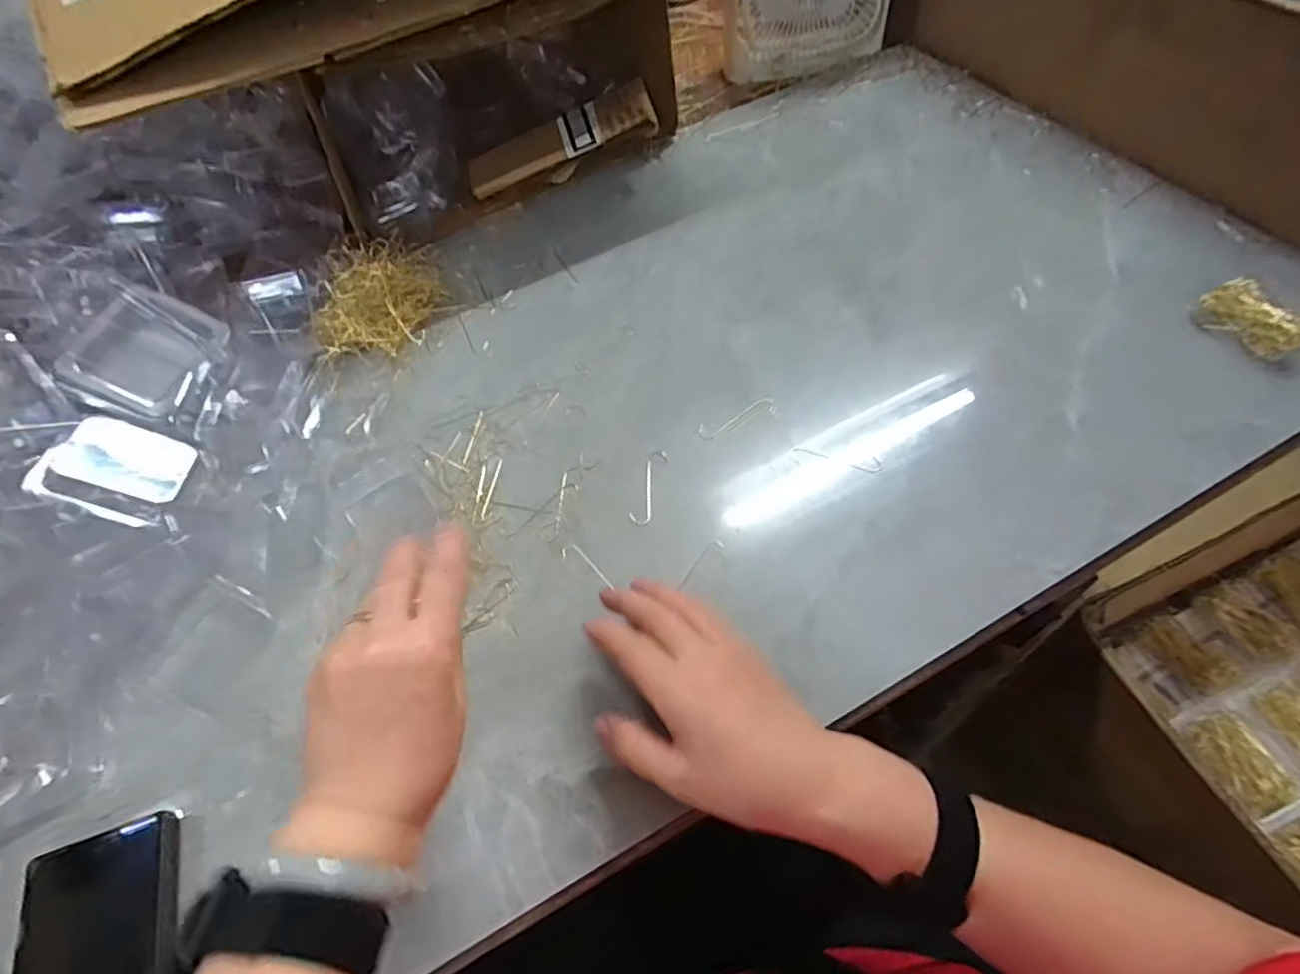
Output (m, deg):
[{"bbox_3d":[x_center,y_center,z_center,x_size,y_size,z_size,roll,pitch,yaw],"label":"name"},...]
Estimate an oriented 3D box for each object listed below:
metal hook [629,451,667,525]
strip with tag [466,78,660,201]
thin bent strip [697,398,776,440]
[{"bbox_3d":[-0.001,-0.001,0.469,0.015,0.004,0.063,11,58,11],"label":"metal hook"},{"bbox_3d":[-0.093,-0.356,0.672,0.198,0.026,0.059,-19,56,10],"label":"strip with tag"},{"bbox_3d":[0.066,-0.053,0.493,0.065,0.004,0.016,-23,58,-11],"label":"thin bent strip"}]

